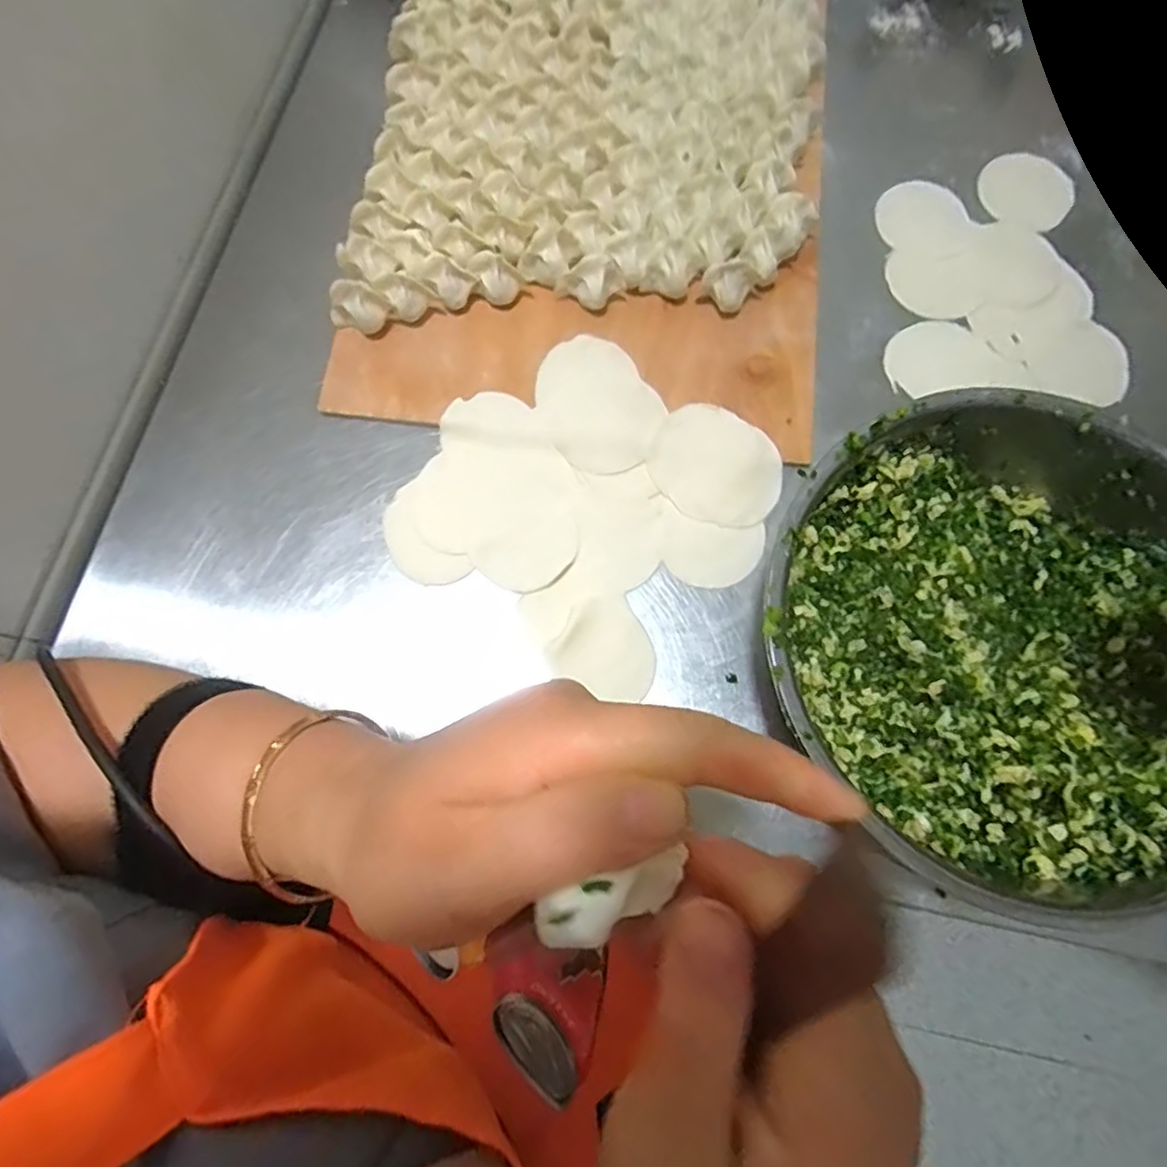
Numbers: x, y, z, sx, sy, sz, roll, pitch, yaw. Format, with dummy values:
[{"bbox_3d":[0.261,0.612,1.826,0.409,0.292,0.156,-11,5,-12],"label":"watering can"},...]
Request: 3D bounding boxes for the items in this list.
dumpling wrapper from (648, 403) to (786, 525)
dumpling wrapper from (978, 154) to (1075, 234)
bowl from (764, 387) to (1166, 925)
[{"bbox_3d":[0.092,-0.082,0.439,0.092,0.011,0.076,39,78,10],"label":"dumpling wrapper"},{"bbox_3d":[0.361,-0.321,0.510,0.072,0.004,0.074,20,76,5],"label":"dumpling wrapper"},{"bbox_3d":[0.233,0.037,0.369,0.263,0.089,0.254,0,75,0],"label":"bowl"}]

